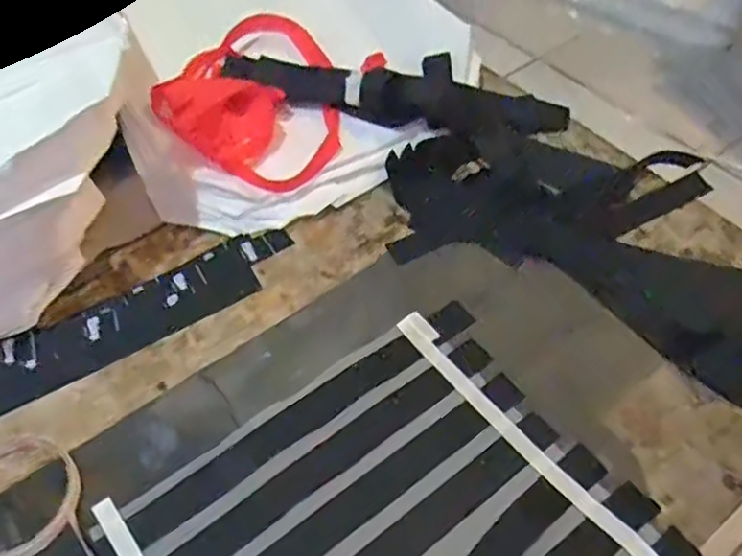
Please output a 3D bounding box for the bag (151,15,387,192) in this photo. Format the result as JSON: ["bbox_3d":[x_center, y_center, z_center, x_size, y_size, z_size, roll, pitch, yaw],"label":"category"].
[{"bbox_3d":[-0.104,-0.178,0.636,0.184,0.041,0.197,22,55,18],"label":"bag"}]

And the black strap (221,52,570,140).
[{"bbox_3d":[0.018,-0.185,0.646,0.329,0.034,0.065,14,53,12],"label":"black strap"}]

